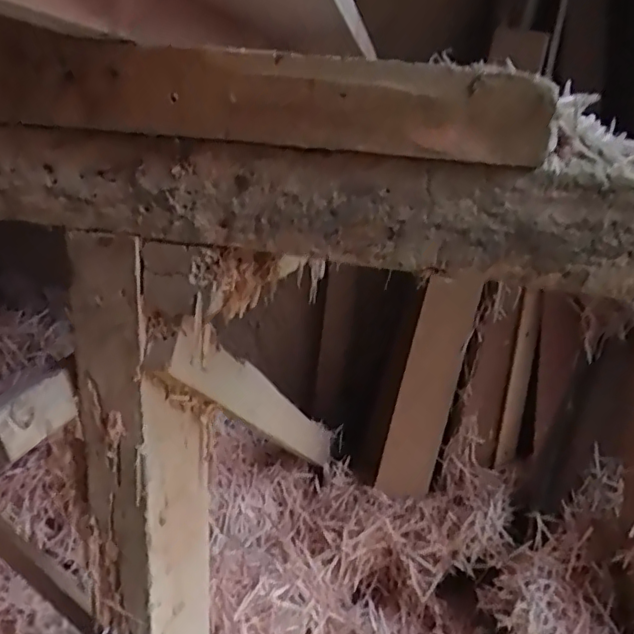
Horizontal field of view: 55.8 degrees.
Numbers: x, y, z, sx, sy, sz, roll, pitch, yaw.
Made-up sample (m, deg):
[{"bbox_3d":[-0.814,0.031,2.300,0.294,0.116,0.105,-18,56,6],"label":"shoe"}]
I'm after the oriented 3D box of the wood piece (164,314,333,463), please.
[{"bbox_3d":[-0.047,0.113,0.671,0.026,0.050,0.590,9,-17,14],"label":"wood piece"}]

